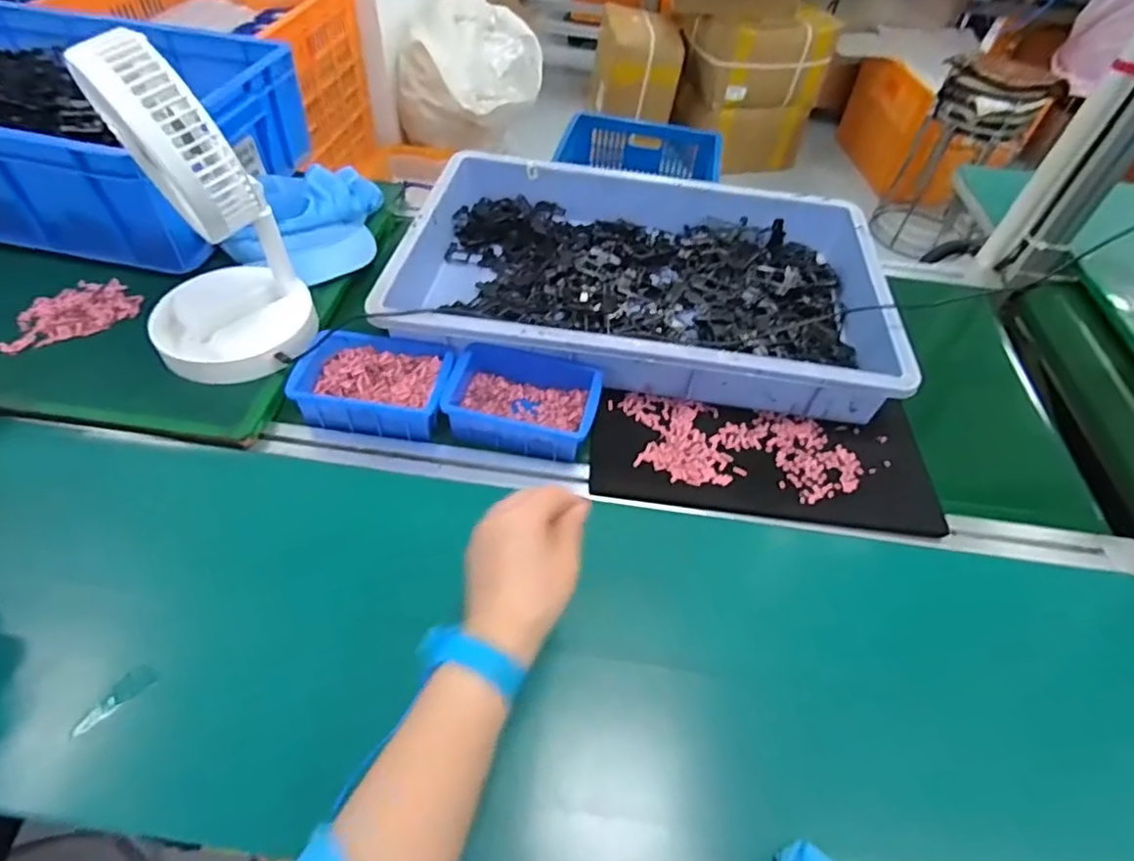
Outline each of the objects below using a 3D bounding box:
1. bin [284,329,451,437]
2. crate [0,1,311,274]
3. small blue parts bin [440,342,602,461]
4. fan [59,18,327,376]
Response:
[{"bbox_3d":[-0.199,-0.047,0.630,0.152,0.060,0.102,4,51,-1],"label":"bin"},{"bbox_3d":[-0.614,-0.378,0.737,0.458,0.141,0.345,9,51,4],"label":"crate"},{"bbox_3d":[-0.043,-0.034,0.615,0.149,0.044,0.106,10,51,4],"label":"small blue parts bin"},{"bbox_3d":[-0.356,-0.200,0.559,0.156,0.282,0.169,-30,59,-25],"label":"fan"}]

